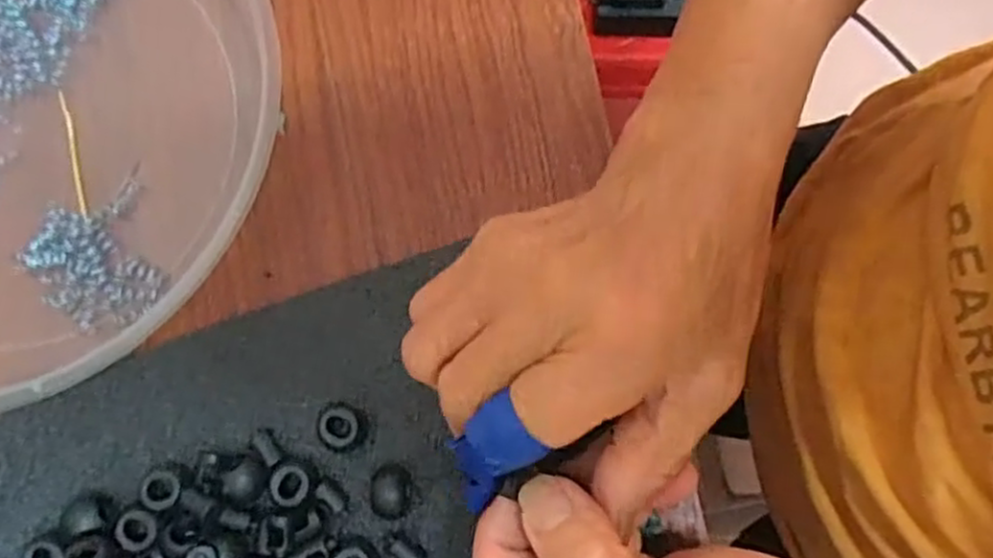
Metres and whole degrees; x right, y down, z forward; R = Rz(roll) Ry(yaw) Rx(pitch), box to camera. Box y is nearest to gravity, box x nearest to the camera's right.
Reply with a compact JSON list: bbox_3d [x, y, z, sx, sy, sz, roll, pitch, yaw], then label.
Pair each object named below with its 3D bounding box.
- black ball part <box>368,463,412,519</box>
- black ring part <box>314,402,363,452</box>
[{"bbox_3d":[-0.038,0.076,0.266,0.014,0.011,0.019,-2,77,1],"label":"black ball part"},{"bbox_3d":[-0.057,0.054,0.270,0.015,0.015,0.014,44,82,10],"label":"black ring part"}]

